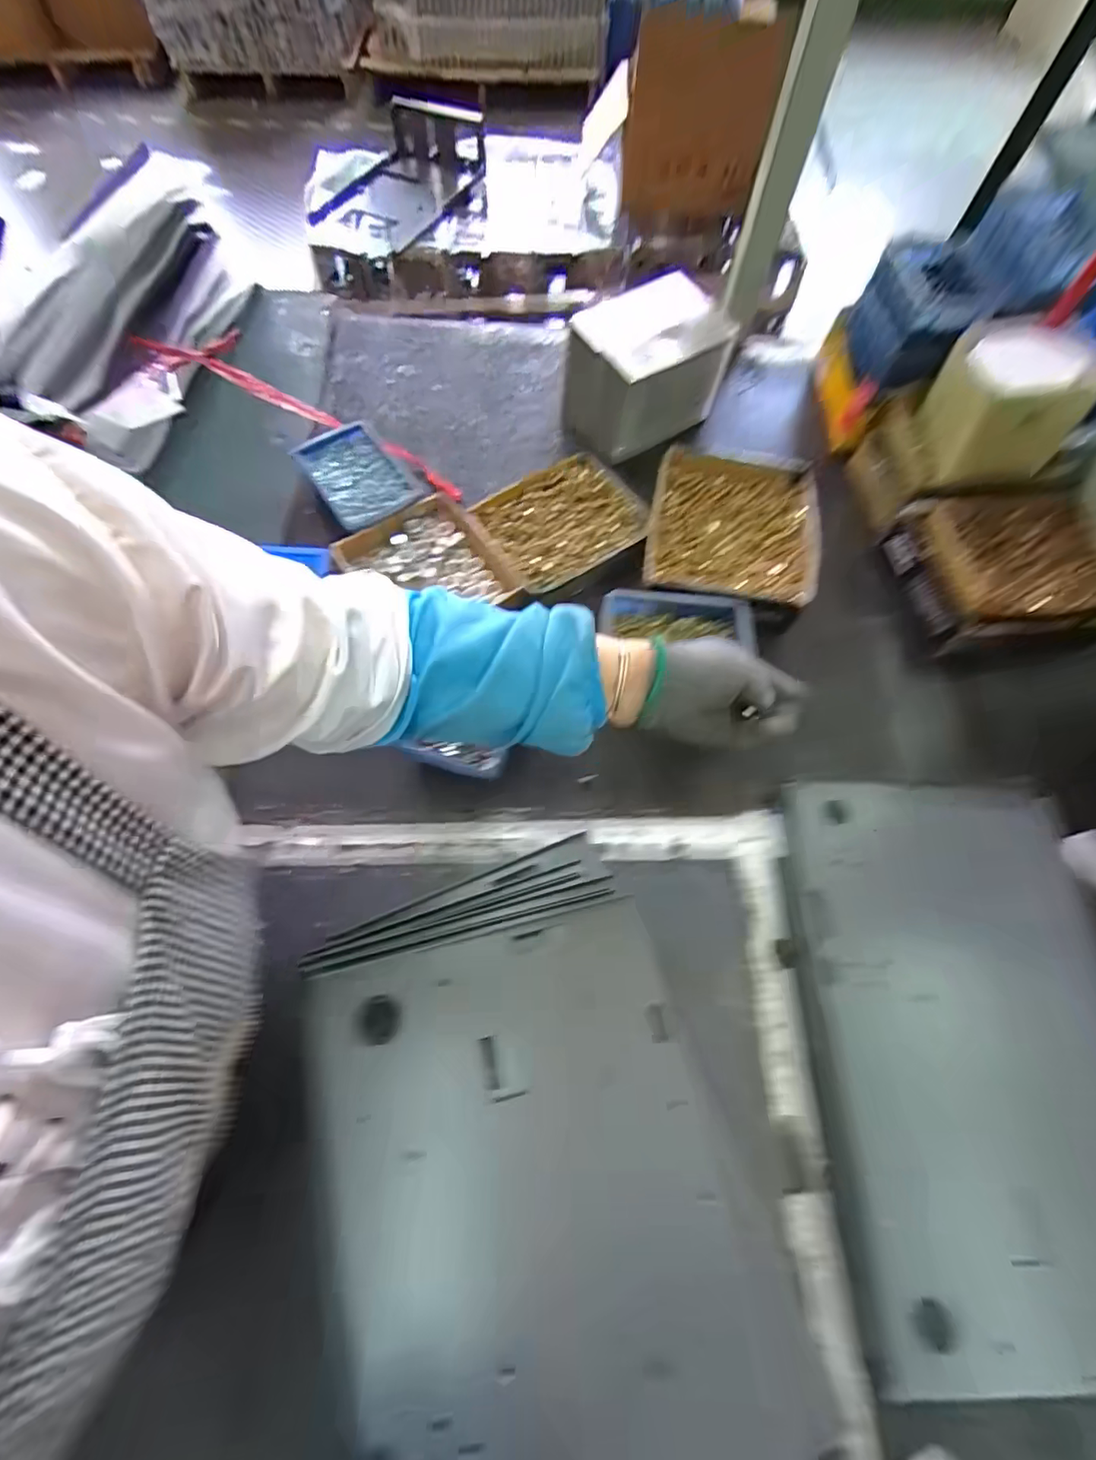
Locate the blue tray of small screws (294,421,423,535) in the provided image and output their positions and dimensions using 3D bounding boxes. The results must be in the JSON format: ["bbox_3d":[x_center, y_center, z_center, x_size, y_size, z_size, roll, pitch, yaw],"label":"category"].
[{"bbox_3d":[-0.214,-0.288,0.613,0.096,0.021,0.140,-34,71,-14],"label":"blue tray of small screws"}]

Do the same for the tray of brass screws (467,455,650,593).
[{"bbox_3d":[0.018,-0.231,0.604,0.166,0.034,0.135,-33,71,-13],"label":"tray of brass screws"}]

